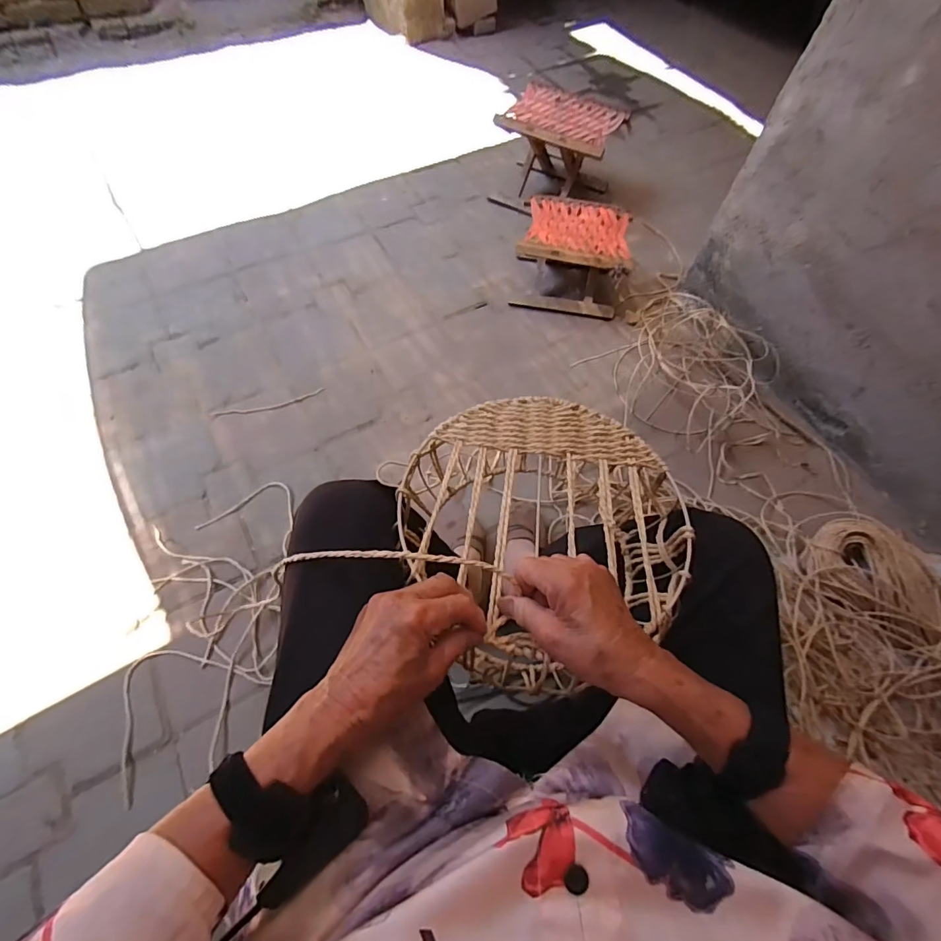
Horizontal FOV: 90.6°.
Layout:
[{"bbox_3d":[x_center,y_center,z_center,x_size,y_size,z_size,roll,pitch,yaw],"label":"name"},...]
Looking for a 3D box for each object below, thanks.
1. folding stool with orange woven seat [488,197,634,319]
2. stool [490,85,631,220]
[{"bbox_3d":[0.253,-0.556,1.231,0.287,0.185,0.237,7,61,1],"label":"folding stool with orange woven seat"},{"bbox_3d":[0.260,-0.947,1.417,0.299,0.241,0.299,24,62,10],"label":"stool"}]

